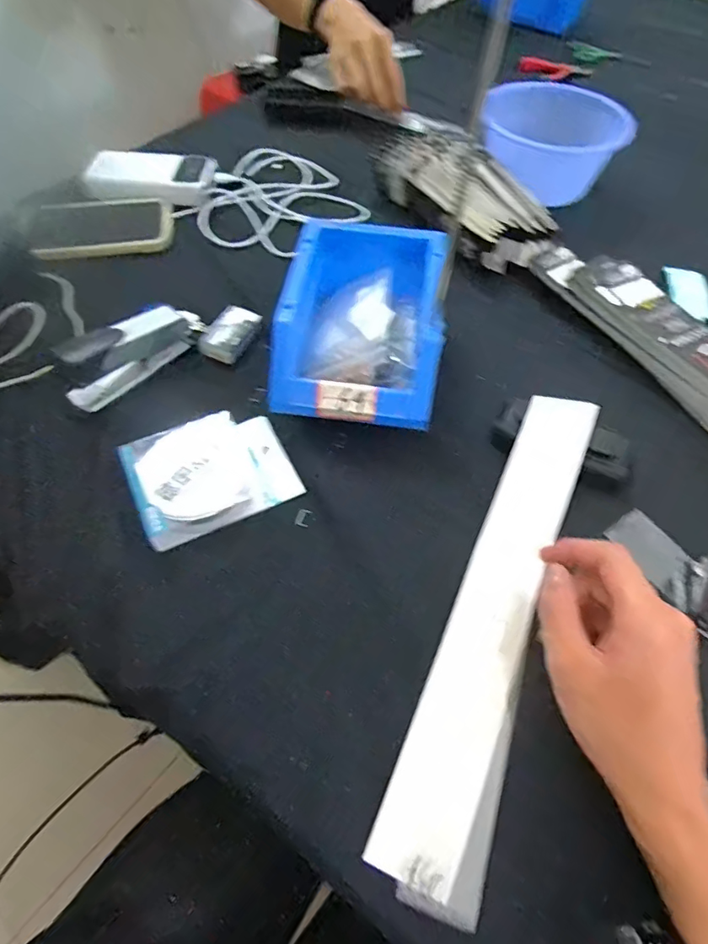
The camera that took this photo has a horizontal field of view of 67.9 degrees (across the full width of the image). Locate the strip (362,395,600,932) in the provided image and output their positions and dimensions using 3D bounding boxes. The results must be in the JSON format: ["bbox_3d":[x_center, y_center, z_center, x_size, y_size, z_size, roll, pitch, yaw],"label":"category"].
[{"bbox_3d":[0.100,0.086,0.350,0.058,0.013,0.339,21,63,12],"label":"strip"}]

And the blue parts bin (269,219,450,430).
[{"bbox_3d":[0.007,-0.128,0.441,0.129,0.065,0.185,5,56,1],"label":"blue parts bin"}]

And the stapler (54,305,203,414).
[{"bbox_3d":[-0.184,-0.103,0.453,0.032,0.066,0.133,34,62,19],"label":"stapler"}]

